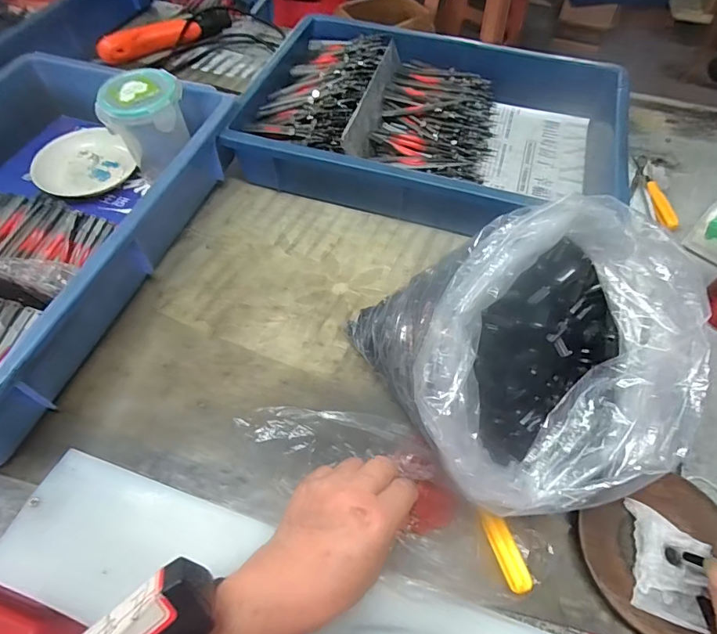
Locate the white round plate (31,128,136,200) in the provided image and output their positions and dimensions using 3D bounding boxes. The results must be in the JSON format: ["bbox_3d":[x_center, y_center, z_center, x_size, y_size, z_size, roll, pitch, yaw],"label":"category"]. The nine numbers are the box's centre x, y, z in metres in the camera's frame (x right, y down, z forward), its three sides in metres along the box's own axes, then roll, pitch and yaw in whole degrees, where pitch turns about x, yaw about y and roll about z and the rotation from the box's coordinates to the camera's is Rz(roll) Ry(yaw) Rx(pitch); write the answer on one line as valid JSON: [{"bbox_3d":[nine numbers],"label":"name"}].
[{"bbox_3d":[-0.326,-0.186,0.528,0.100,0.028,0.105,1,57,-1],"label":"white round plate"}]

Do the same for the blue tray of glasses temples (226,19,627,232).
[{"bbox_3d":[0.092,-0.240,0.549,0.419,0.078,0.271,13,58,7],"label":"blue tray of glasses temples"}]

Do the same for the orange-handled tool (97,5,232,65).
[{"bbox_3d":[-0.289,-0.426,0.684,0.207,0.035,0.044,-27,61,-17],"label":"orange-handled tool"}]

